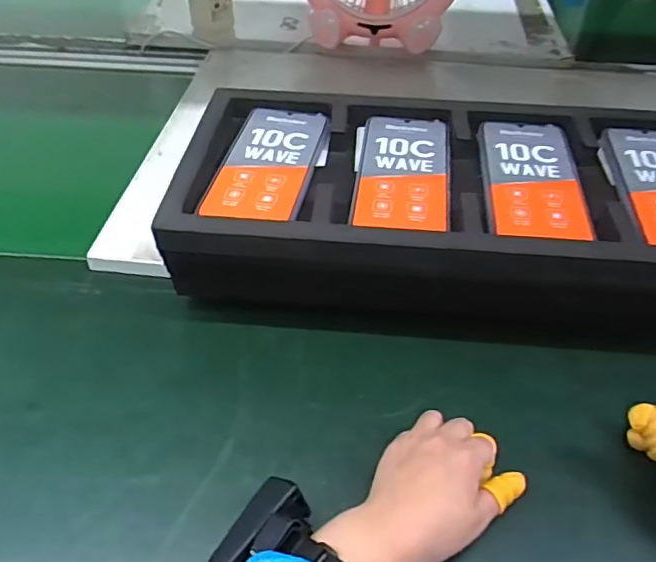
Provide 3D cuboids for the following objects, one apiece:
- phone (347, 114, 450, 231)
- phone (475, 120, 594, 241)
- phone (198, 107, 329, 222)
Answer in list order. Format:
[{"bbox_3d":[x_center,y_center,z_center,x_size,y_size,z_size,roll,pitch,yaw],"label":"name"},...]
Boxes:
[{"bbox_3d":[0.066,-0.098,0.500,0.079,0.013,0.160,7,46,5],"label":"phone"},{"bbox_3d":[0.176,-0.089,0.491,0.081,0.012,0.167,5,46,3],"label":"phone"},{"bbox_3d":[-0.051,-0.106,0.505,0.078,0.015,0.158,9,46,7],"label":"phone"}]

